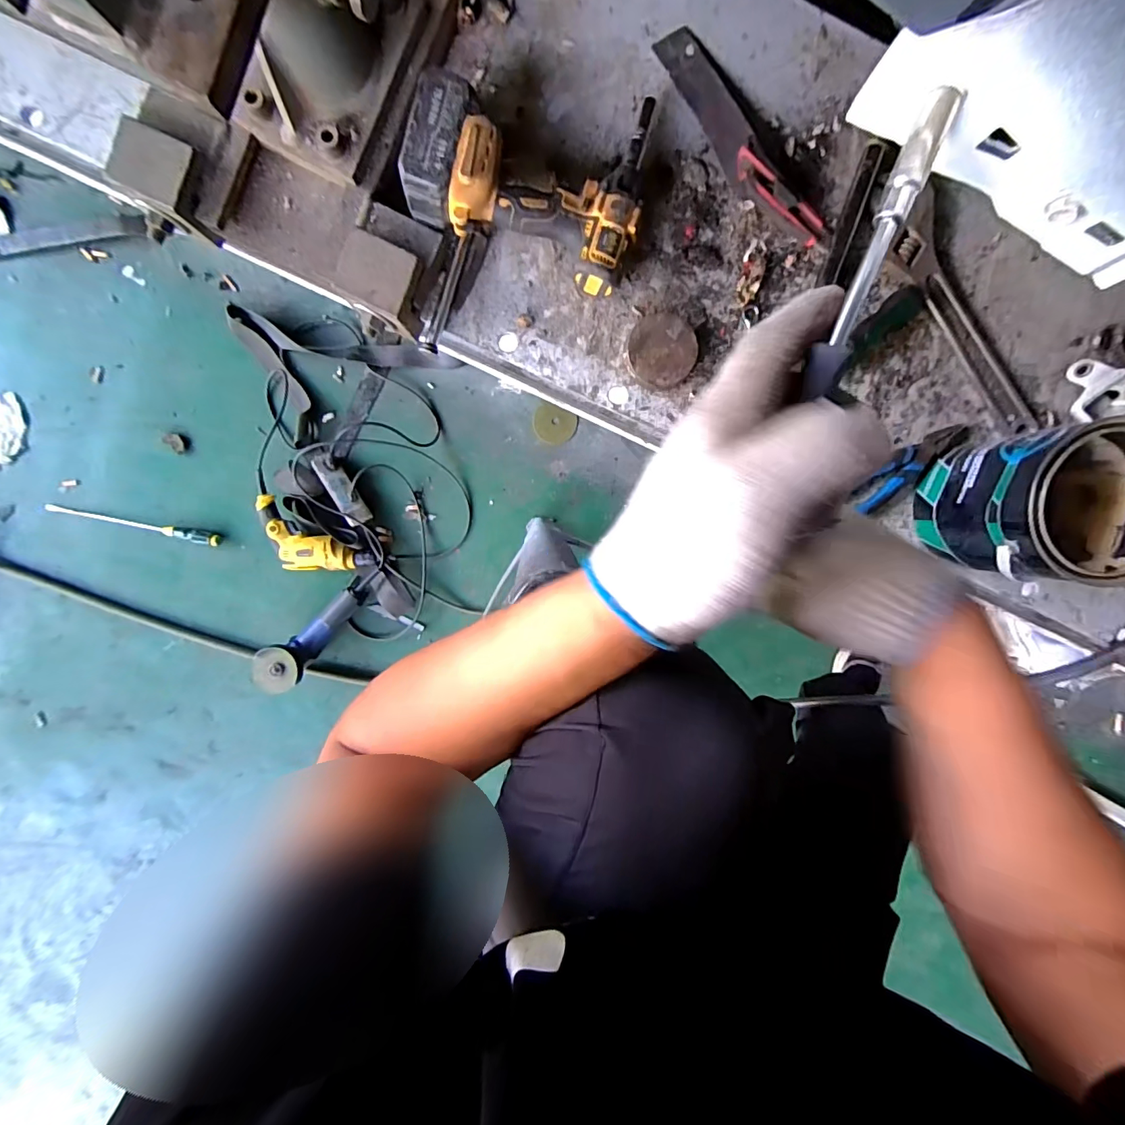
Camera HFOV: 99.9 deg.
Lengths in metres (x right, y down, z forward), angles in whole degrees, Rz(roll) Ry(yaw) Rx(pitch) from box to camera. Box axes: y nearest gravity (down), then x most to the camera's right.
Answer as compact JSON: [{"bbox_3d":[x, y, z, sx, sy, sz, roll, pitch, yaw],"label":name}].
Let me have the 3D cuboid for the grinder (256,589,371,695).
[{"bbox_3d":[-0.565,0.168,1.086,0.302,0.076,0.101,-42,95,3],"label":"grinder"}]

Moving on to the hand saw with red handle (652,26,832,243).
[{"bbox_3d":[0.204,-0.475,0.529,0.070,0.035,0.286,-36,95,2],"label":"hand saw with red handle"}]

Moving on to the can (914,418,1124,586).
[{"bbox_3d":[0.516,-0.061,0.510,0.154,0.151,0.142,1,95,-2],"label":"can"}]

